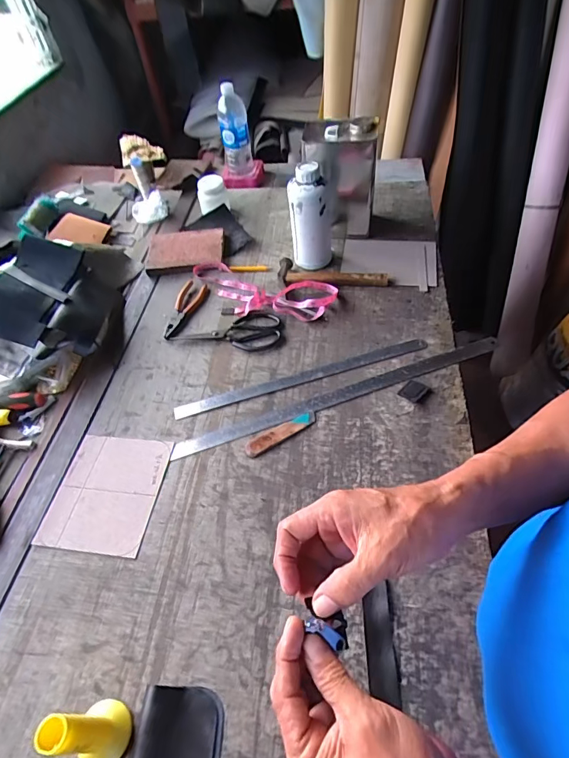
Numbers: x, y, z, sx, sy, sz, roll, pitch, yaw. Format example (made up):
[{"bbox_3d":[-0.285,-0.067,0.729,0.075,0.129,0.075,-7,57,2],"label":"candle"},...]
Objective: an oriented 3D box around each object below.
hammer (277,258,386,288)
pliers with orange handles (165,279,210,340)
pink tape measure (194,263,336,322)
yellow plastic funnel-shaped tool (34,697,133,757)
[{"bbox_3d":[0.104,-0.230,0.932,0.235,0.027,0.075,3,52,9],"label":"hammer"},{"bbox_3d":[-0.215,-0.153,0.915,0.060,0.008,0.164,8,53,13],"label":"pliers with orange handles"},{"bbox_3d":[-0.064,-0.191,0.916,0.335,0.031,0.126,16,55,18],"label":"pink tape measure"},{"bbox_3d":[-0.202,0.363,0.436,0.050,0.123,0.058,-6,51,2],"label":"yellow plastic funnel-shaped tool"}]

